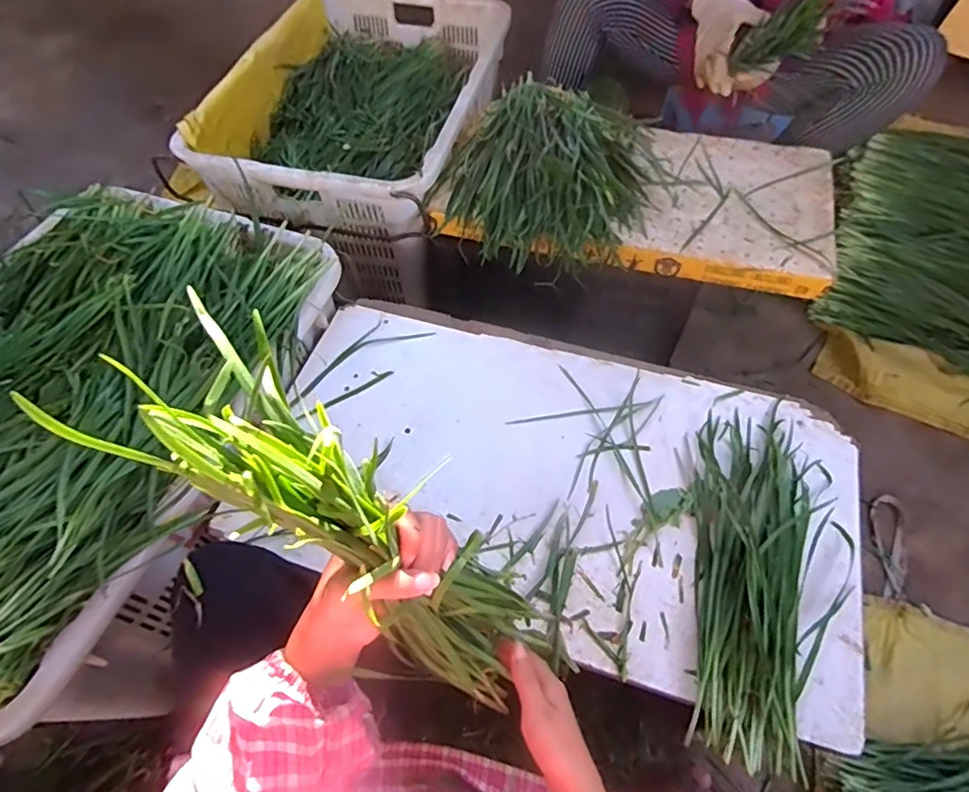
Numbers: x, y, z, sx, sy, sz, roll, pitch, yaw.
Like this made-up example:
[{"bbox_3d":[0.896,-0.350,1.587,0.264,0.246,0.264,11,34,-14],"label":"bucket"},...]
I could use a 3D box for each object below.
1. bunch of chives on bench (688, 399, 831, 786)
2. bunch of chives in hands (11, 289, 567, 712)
[{"bbox_3d":[0.293,0.185,0.611,0.132,0.033,0.371,13,60,9],"label":"bunch of chives on bench"},{"bbox_3d":[-0.056,0.106,0.353,0.085,0.367,0.090,7,54,43],"label":"bunch of chives in hands"}]

